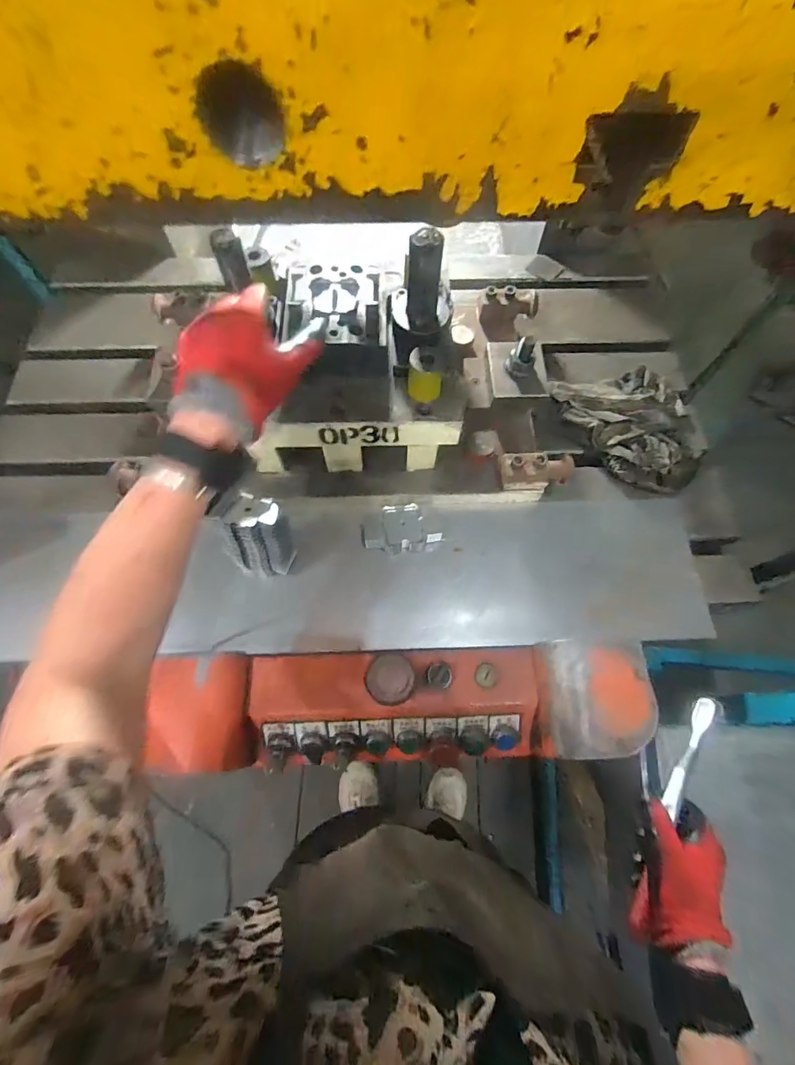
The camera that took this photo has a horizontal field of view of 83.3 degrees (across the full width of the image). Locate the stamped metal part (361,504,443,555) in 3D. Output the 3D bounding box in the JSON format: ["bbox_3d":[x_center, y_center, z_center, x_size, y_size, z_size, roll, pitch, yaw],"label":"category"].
[{"bbox_3d":[0.005,-0.005,0.608,0.105,0.023,0.062,2,67,-1],"label":"stamped metal part"}]

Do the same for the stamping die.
[{"bbox_3d":[-0.059,-0.216,0.570,0.277,0.219,0.218,3,67,-1],"label":"stamping die"}]

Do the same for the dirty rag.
[{"bbox_3d":[0.365,-0.167,0.672,0.188,0.064,0.221,-20,69,-10],"label":"dirty rag"}]

